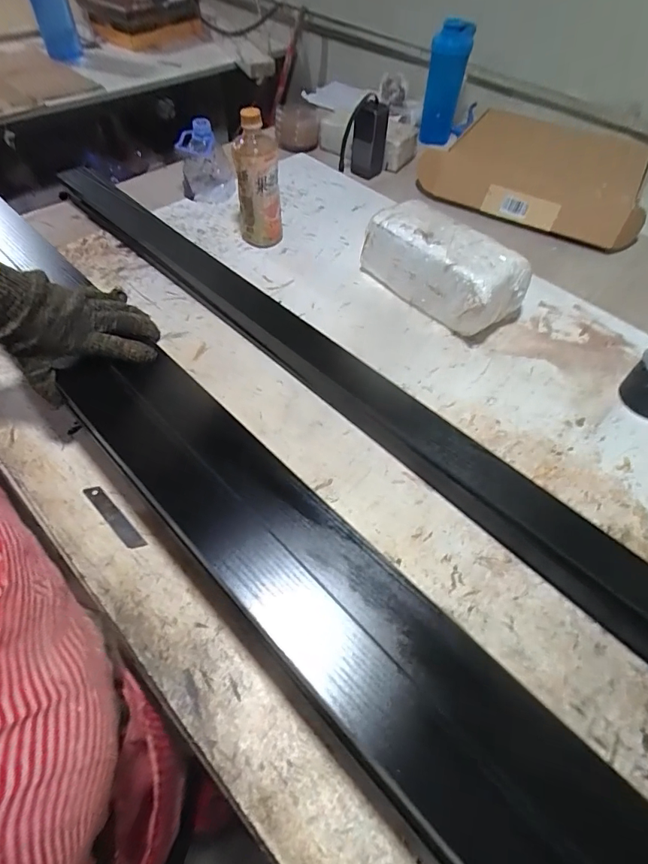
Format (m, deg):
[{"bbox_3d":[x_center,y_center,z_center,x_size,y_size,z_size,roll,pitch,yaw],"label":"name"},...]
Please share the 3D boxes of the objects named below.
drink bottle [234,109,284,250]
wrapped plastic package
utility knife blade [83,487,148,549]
[{"bbox_3d":[-0.110,-0.414,0.760,0.074,0.198,0.064,-3,54,-5],"label":"drink bottle"},{"bbox_3d":[0.184,-0.260,0.716,0.115,0.110,0.249,-34,62,-24],"label":"wrapped plastic package"},{"bbox_3d":[-0.228,0.093,0.497,0.099,0.004,0.016,38,67,23],"label":"utility knife blade"}]

